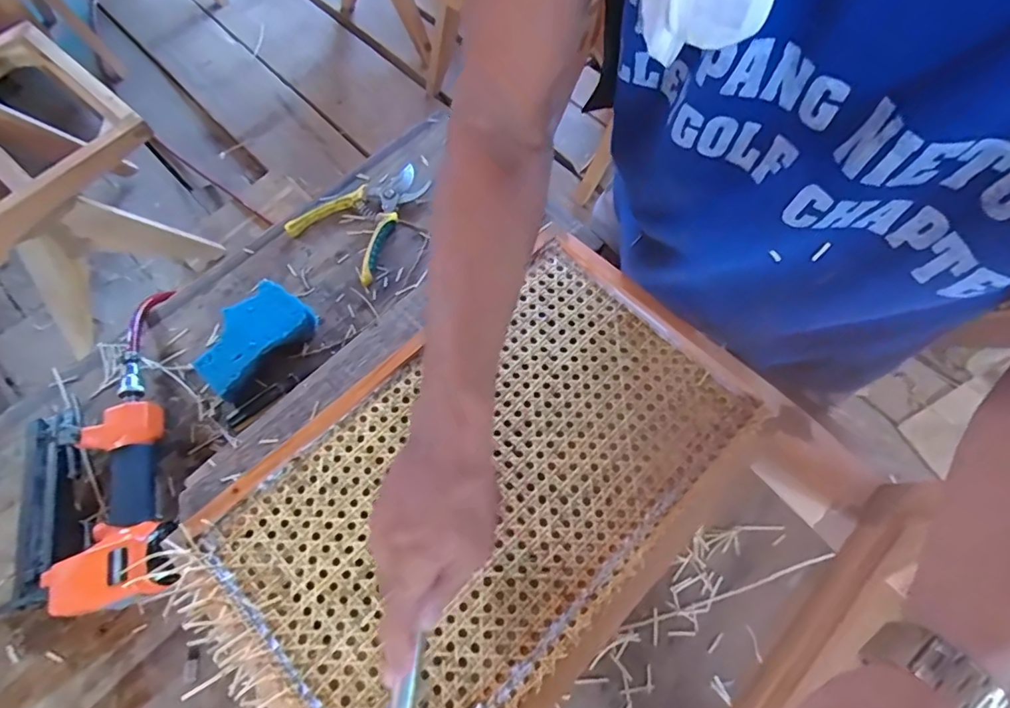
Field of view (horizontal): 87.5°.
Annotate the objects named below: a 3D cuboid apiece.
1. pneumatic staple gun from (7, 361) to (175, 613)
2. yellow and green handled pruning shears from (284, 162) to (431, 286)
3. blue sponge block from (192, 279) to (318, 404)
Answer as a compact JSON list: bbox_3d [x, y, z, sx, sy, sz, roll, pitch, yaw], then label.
[{"bbox_3d":[-0.422,0.138,0.537,0.149,0.068,0.254,-22,68,-13],"label":"pneumatic staple gun"},{"bbox_3d":[-0.178,-0.189,0.710,0.129,0.021,0.178,34,68,12],"label":"yellow and green handled pruning shears"},{"bbox_3d":[-0.291,-0.017,0.611,0.080,0.057,0.136,38,69,13],"label":"blue sponge block"}]

